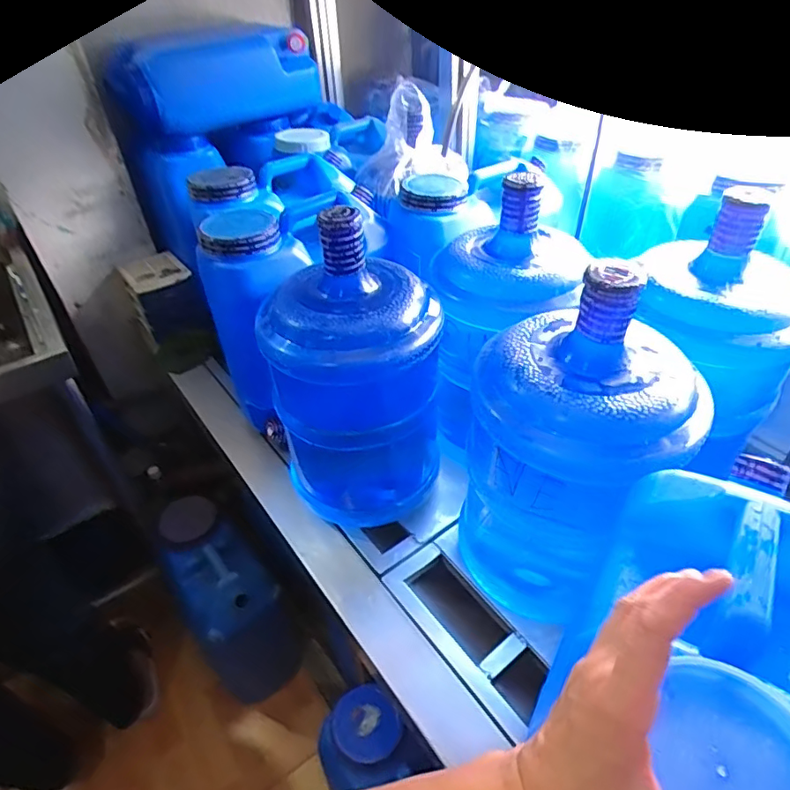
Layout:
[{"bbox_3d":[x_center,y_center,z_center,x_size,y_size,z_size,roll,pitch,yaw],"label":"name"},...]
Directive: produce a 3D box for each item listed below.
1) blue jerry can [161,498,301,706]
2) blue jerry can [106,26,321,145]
[{"bbox_3d":[-0.385,0.492,1.245,0.185,0.413,0.344,-30,47,-27],"label":"blue jerry can"},{"bbox_3d":[-0.407,-0.758,1.268,0.459,0.204,0.192,-26,46,-24],"label":"blue jerry can"}]

